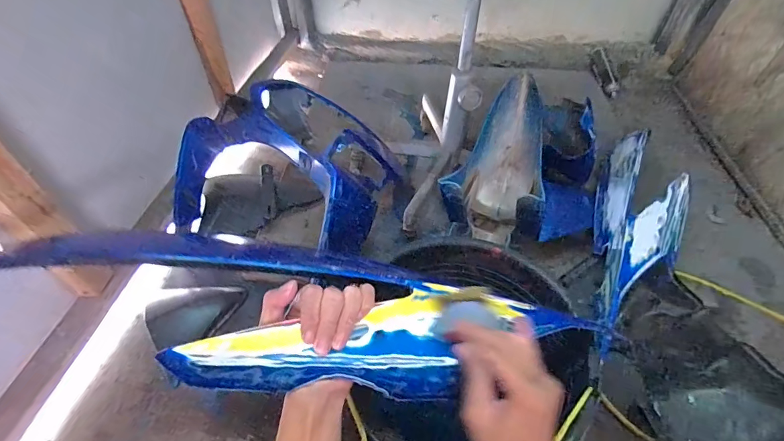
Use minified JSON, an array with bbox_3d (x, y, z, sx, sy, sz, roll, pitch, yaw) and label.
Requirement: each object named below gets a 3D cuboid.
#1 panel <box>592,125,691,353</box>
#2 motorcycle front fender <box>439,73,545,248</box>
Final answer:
[{"bbox_3d":[0.525,-0.015,0.852,0.154,0.083,0.658,19,50,16],"label":"panel"},{"bbox_3d":[0.236,-0.135,0.873,0.195,0.144,0.361,15,80,13],"label":"motorcycle front fender"}]

